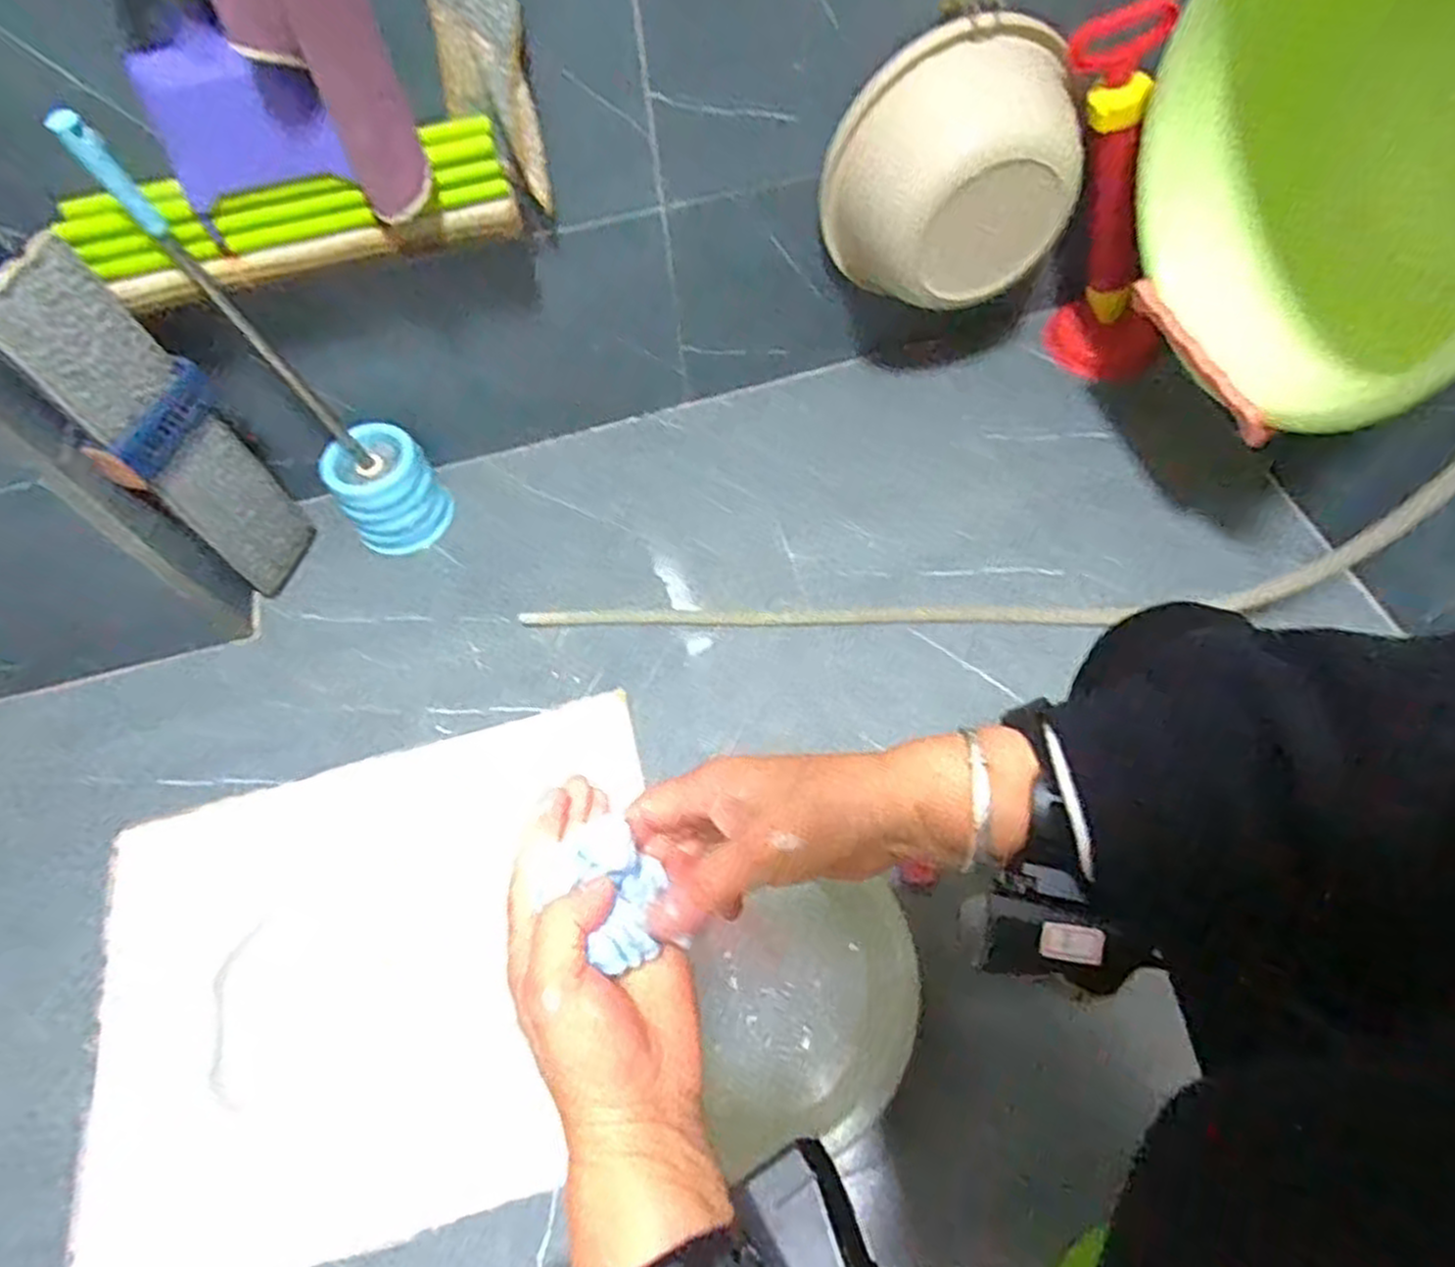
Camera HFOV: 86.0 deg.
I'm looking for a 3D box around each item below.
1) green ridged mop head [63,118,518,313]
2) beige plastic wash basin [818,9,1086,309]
[{"bbox_3d":[-0.377,-0.370,0.696,0.368,0.089,0.041,-16,61,-5],"label":"green ridged mop head"},{"bbox_3d":[0.235,-0.474,0.822,0.251,0.228,0.111,-8,60,-1],"label":"beige plastic wash basin"}]

